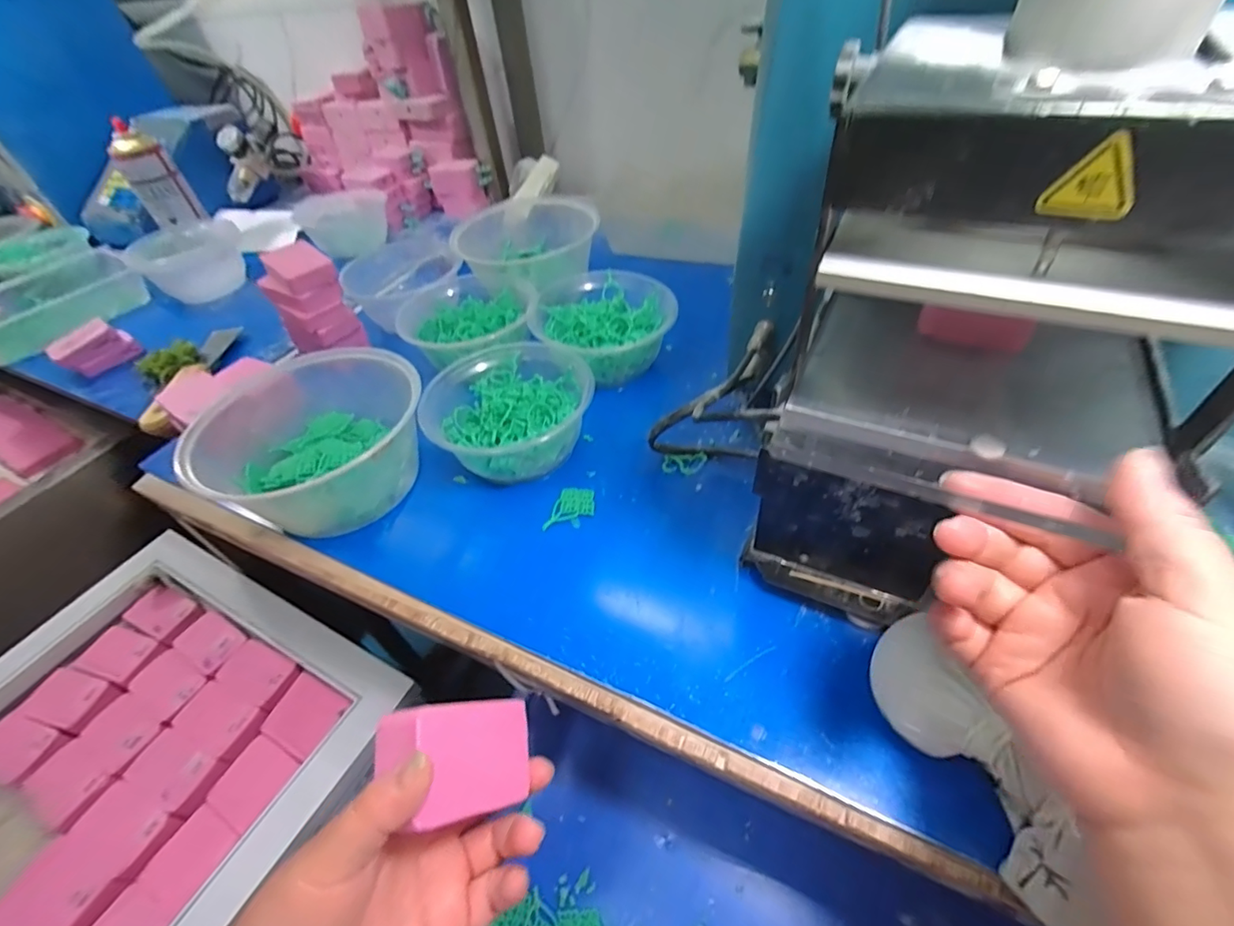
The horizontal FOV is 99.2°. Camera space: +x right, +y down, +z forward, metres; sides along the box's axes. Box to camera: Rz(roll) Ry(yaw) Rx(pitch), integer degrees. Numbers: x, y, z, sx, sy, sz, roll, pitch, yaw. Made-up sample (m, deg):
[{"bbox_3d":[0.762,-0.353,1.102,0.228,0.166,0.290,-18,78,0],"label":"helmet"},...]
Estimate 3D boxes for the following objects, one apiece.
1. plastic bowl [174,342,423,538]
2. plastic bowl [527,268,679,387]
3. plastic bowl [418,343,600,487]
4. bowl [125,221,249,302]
[{"bbox_3d":[-0.235,-0.017,0.422,0.162,0.077,0.182,-34,52,-24],"label":"plastic bowl"},{"bbox_3d":[-0.013,-0.137,0.510,0.130,0.056,0.143,-3,46,3],"label":"plastic bowl"},{"bbox_3d":[-0.091,-0.046,0.442,0.128,0.060,0.129,-3,46,3],"label":"plastic bowl"},{"bbox_3d":[-0.609,-0.295,0.754,0.134,0.074,0.133,-33,52,-23],"label":"bowl"}]

